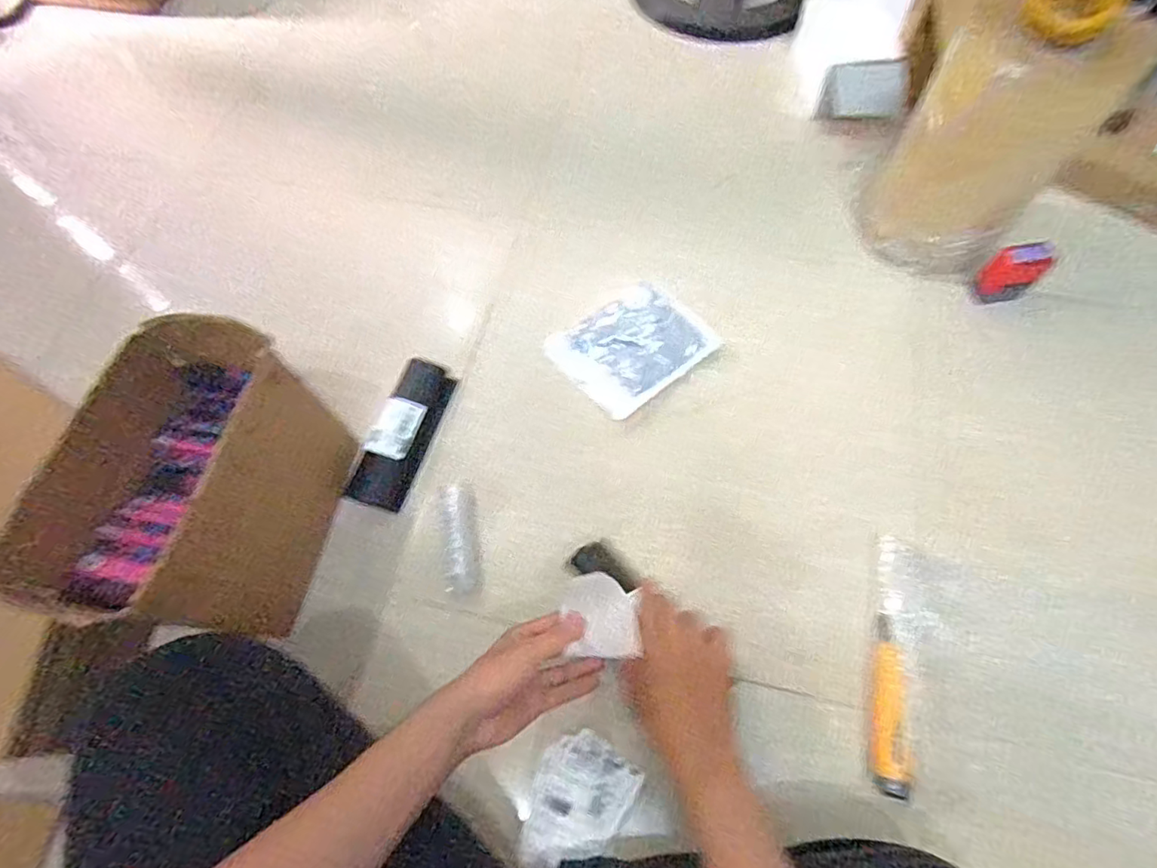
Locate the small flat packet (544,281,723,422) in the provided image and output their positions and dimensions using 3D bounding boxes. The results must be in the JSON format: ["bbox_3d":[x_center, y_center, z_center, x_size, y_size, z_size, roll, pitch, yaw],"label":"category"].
[{"bbox_3d":[0.072,-0.122,0.771,0.190,0.025,0.158,-37,70,-14],"label":"small flat packet"}]

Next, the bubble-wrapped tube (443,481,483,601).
[{"bbox_3d":[-0.136,0.125,0.670,0.042,0.027,0.129,-7,66,-1],"label":"bubble-wrapped tube"}]

